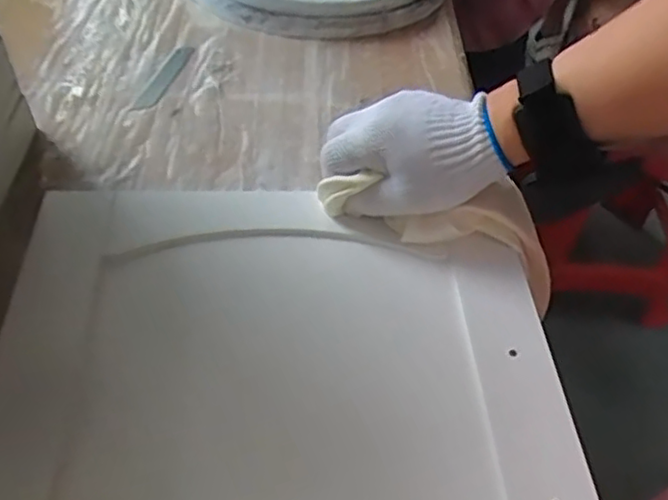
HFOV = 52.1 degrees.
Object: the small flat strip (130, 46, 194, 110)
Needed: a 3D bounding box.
[{"bbox_3d":[-0.157,-0.157,0.625,0.020,0.006,0.095,18,53,9],"label":"small flat strip"}]

